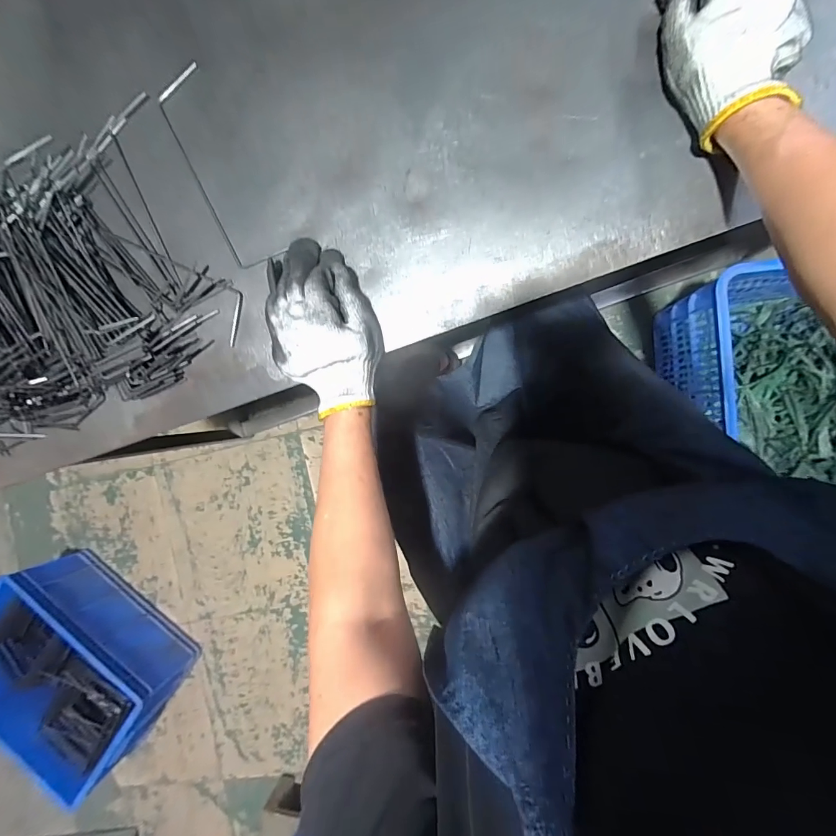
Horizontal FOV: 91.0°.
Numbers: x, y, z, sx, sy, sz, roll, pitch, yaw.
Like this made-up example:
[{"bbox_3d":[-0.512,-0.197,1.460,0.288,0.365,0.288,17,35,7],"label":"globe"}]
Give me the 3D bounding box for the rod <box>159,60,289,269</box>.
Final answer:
[{"bbox_3d":[-0.202,-0.251,0.419,0.050,0.010,0.212,-25,89,10],"label":"rod"}]

